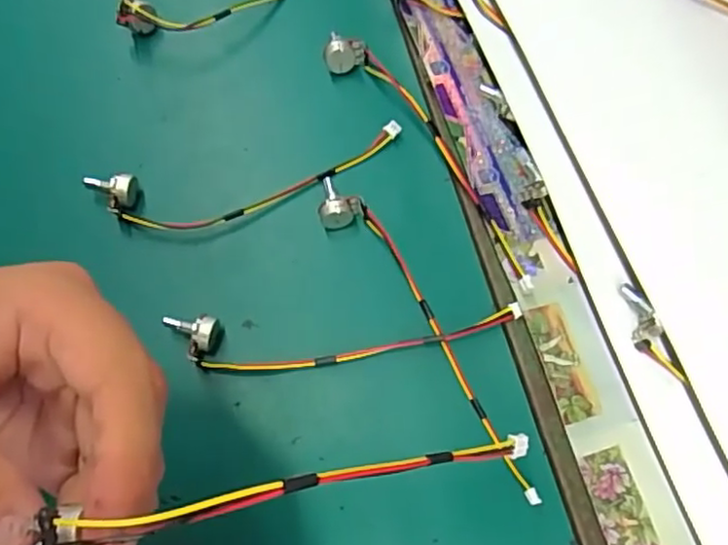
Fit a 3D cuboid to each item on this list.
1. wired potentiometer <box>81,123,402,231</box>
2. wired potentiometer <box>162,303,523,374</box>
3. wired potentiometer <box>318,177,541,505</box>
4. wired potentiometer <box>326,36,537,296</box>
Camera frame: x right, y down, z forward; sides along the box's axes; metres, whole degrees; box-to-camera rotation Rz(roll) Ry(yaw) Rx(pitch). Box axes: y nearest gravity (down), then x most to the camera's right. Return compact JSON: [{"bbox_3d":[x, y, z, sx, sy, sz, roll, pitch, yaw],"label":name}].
[{"bbox_3d":[-0.058,-0.045,0.336,0.158,0.015,0.035,-11,71,-3],"label":"wired potentiometer"},{"bbox_3d":[-0.009,0.031,0.307,0.164,0.011,0.025,-2,71,0],"label":"wired potentiometer"},{"bbox_3d":[0.030,0.023,0.308,0.022,0.015,0.178,-34,74,-10],"label":"wired potentiometer"},{"bbox_3d":[0.035,-0.062,0.333,0.024,0.012,0.166,-35,74,-10],"label":"wired potentiometer"}]

